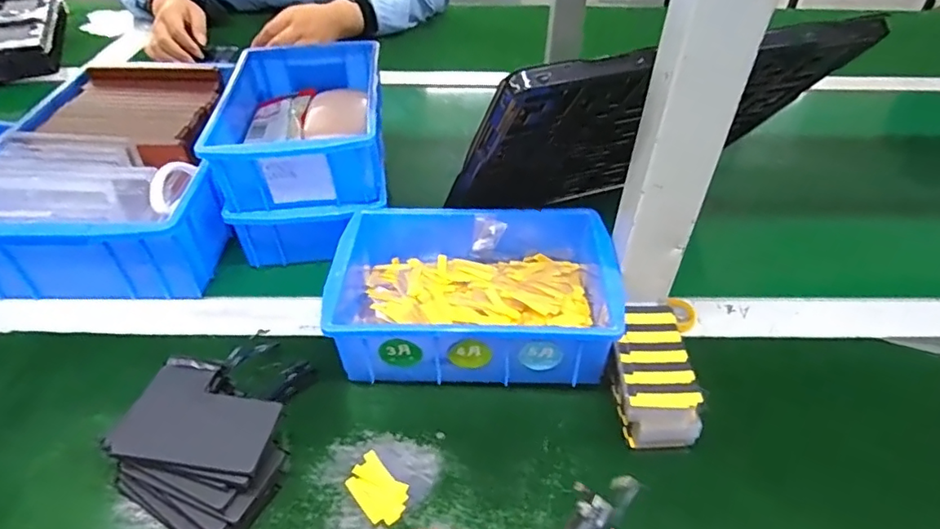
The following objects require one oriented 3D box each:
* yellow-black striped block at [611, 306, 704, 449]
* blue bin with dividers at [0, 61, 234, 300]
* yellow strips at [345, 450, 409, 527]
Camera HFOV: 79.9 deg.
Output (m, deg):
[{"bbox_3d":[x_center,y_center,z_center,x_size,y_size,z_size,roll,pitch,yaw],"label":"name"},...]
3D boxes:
[{"bbox_3d":[0.122,0.074,0.381,0.051,0.041,0.095,4,43,3],"label":"yellow-black striped block"},{"bbox_3d":[-0.314,-0.082,0.518,0.200,0.090,0.255,0,42,-2],"label":"blue bin with dividers"},{"bbox_3d":[-0.056,0.137,0.341,0.043,0.004,0.027,32,51,29],"label":"yellow strips"}]

